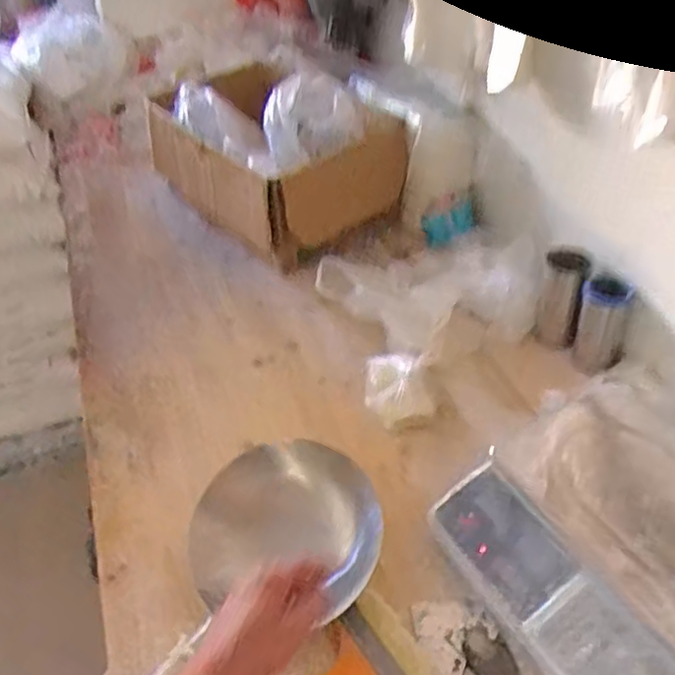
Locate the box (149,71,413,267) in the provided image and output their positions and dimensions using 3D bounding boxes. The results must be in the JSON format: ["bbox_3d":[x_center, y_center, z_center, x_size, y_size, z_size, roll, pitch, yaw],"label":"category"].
[{"bbox_3d":[-0.141,-0.392,1.484,0.366,0.260,0.520,-28,46,-24],"label":"box"}]

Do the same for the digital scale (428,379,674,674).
[{"bbox_3d":[0.329,0.229,0.807,0.334,0.123,0.372,-22,44,-19],"label":"digital scale"}]

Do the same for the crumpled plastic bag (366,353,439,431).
[{"bbox_3d":[0.095,0.074,1.062,0.110,0.040,0.144,-3,41,2],"label":"crumpled plastic bag"}]

